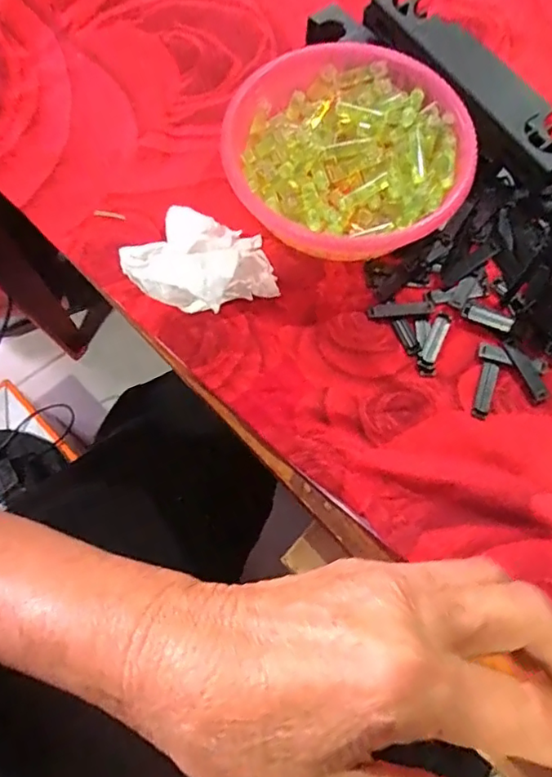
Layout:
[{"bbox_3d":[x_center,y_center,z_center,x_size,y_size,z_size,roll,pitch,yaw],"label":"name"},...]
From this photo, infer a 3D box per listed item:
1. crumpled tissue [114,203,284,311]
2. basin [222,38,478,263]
[{"bbox_3d":[-0.043,-0.083,0.371,0.085,0.054,0.077,22,71,6],"label":"crumpled tissue"},{"bbox_3d":[0.051,-0.168,0.410,0.171,0.044,0.168,0,70,-1],"label":"basin"}]

